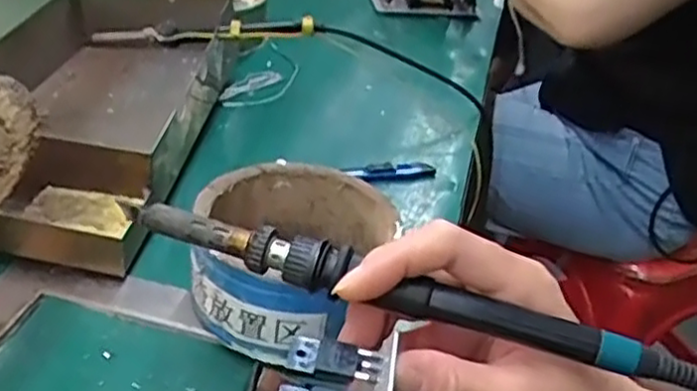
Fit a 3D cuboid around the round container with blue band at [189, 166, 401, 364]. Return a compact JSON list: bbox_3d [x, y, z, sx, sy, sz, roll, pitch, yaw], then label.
[{"bbox_3d":[-0.034,0.040,0.436,0.114,0.067,0.120,20,36,20],"label":"round container with blue band"}]

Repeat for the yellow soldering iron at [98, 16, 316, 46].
[{"bbox_3d":[-0.122,-0.139,0.607,0.183,0.025,0.024,0,34,-9],"label":"yellow soldering iron"}]

